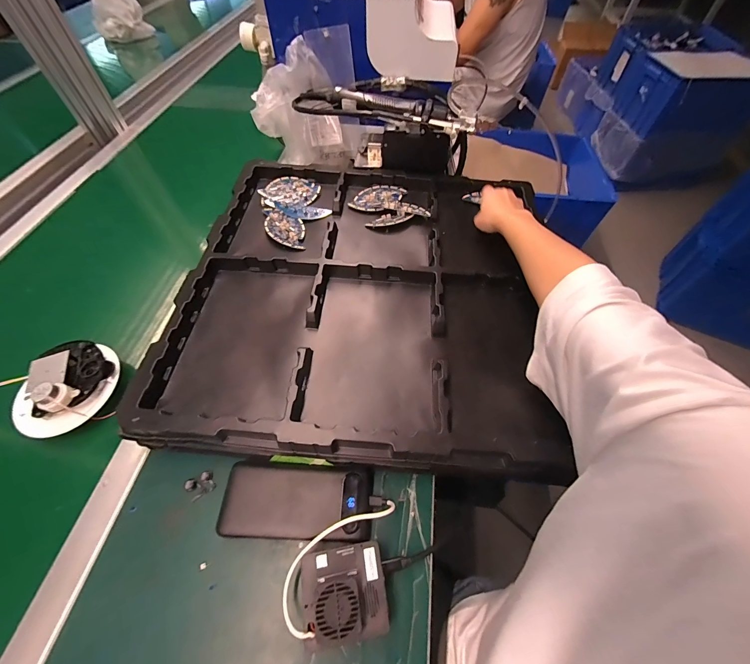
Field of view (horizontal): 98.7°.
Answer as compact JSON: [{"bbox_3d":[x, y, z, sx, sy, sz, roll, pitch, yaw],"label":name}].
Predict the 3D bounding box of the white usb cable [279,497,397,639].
[{"bbox_3d":[-0.040,0.217,0.322,0.053,0.012,0.137,32,62,19],"label":"white usb cable"}]

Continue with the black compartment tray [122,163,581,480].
[{"bbox_3d":[-0.017,-0.080,0.467,0.458,0.040,0.497,4,57,2],"label":"black compartment tray"}]

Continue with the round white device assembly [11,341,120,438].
[{"bbox_3d":[-0.399,0.063,0.408,0.111,0.063,0.120,0,57,0],"label":"round white device assembly"}]

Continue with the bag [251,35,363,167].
[{"bbox_3d":[-0.134,-0.423,0.624,0.197,0.184,0.089,-7,57,-5],"label":"bag"}]

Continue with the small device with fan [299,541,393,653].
[{"bbox_3d":[-0.028,0.246,0.305,0.076,0.044,0.070,-9,57,-6],"label":"small device with fan"}]

